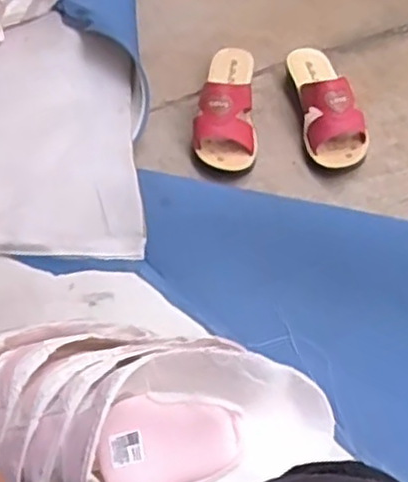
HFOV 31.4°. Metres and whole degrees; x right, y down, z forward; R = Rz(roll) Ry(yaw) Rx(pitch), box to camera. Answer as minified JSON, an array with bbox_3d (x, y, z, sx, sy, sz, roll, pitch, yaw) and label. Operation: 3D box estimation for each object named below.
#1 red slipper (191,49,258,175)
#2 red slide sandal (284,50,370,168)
[{"bbox_3d":[0.030,-0.198,1.036,0.087,0.077,0.223,1,54,-1],"label":"red slipper"},{"bbox_3d":[0.174,-0.202,1.030,0.083,0.082,0.221,-5,55,-5],"label":"red slide sandal"}]

